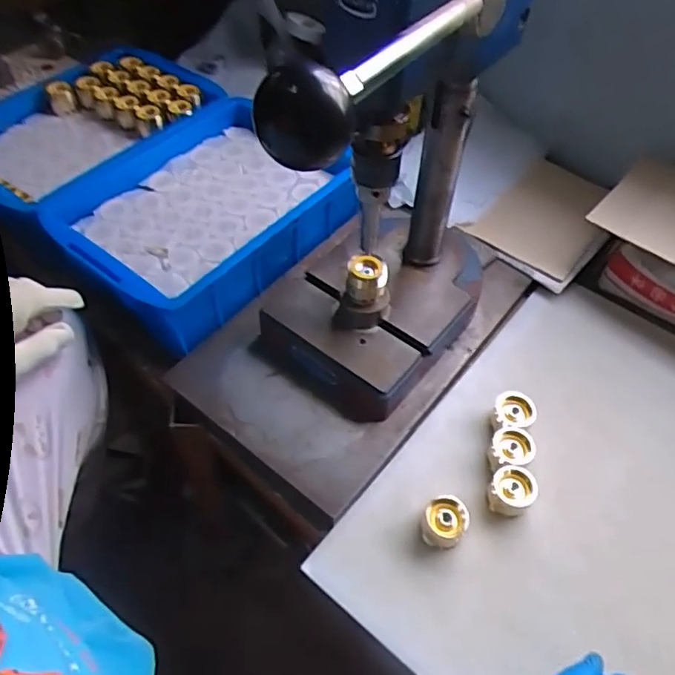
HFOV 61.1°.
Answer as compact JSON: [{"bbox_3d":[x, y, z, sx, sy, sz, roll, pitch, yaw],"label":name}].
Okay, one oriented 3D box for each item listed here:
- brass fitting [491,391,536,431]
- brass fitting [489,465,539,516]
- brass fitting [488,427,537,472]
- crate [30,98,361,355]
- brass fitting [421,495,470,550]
[{"bbox_3d":[0.186,0.083,0.610,0.040,0.034,0.044,1,52,1],"label":"brass fitting"},{"bbox_3d":[0.171,0.151,0.562,0.040,0.041,0.038,0,52,0],"label":"brass fitting"},{"bbox_3d":[0.177,0.119,0.587,0.041,0.031,0.042,0,52,0],"label":"brass fitting"},{"bbox_3d":[-0.160,-0.161,0.727,0.255,0.089,0.347,36,60,24],"label":"crate"},{"bbox_3d":[0.101,0.176,0.543,0.041,0.035,0.043,0,52,0],"label":"brass fitting"}]

